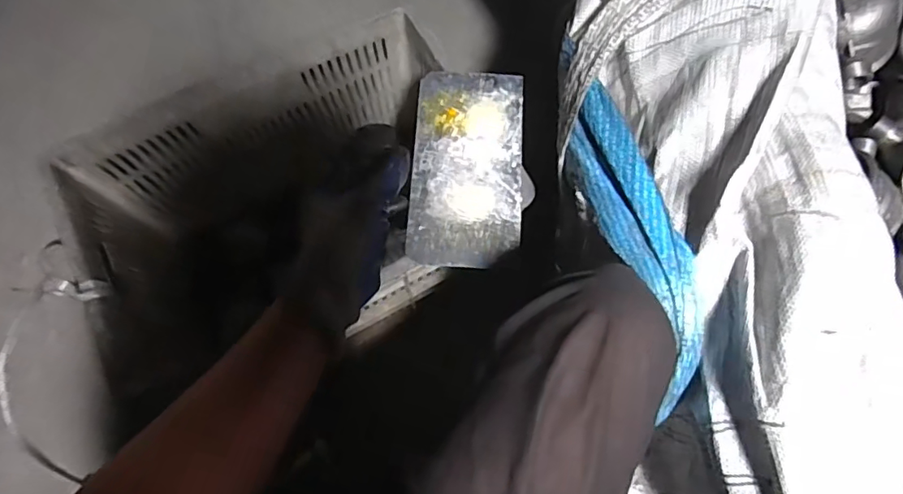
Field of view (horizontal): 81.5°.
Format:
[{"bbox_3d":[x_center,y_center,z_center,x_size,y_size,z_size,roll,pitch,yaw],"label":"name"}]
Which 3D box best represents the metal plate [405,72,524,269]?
[{"bbox_3d":[0.017,-0.091,0.572,0.116,0.007,0.227,3,72,2],"label":"metal plate"}]

